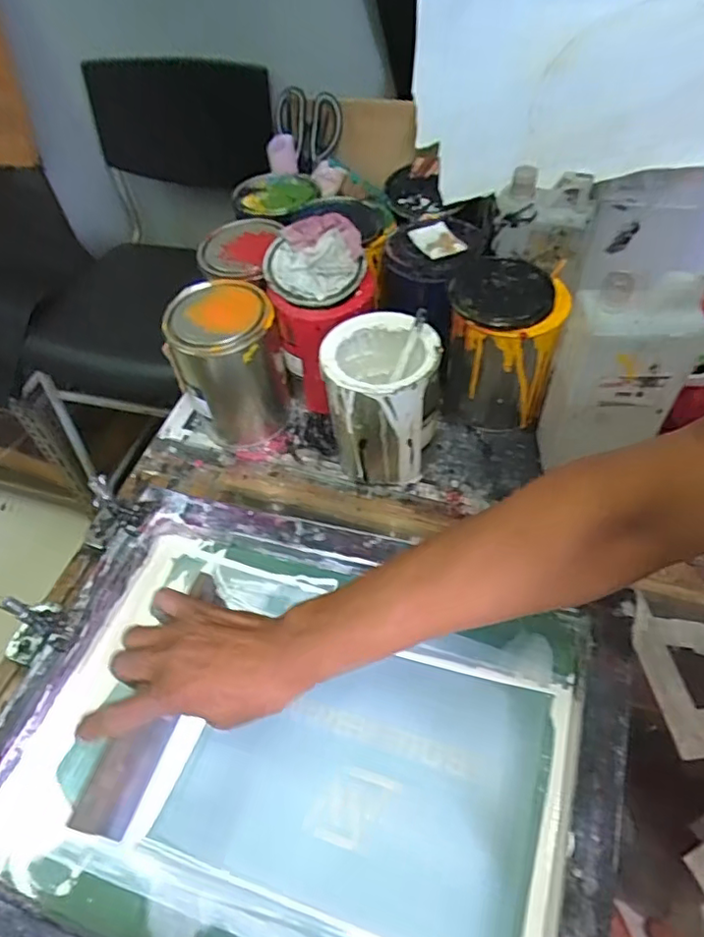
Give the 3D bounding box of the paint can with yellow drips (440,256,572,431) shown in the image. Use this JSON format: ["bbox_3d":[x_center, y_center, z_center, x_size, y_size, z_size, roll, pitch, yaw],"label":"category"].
[{"bbox_3d":[0.161,-0.129,0.637,0.111,0.153,0.102,-3,53,3],"label":"paint can with yellow drips"}]

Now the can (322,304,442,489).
[{"bbox_3d":[0.032,-0.065,0.601,0.104,0.155,0.107,-3,53,3],"label":"can"}]

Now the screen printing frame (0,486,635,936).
[{"bbox_3d":[-0.044,0.206,0.437,0.439,0.064,0.349,12,55,14],"label":"screen printing frame"}]

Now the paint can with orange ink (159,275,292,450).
[{"bbox_3d":[-0.130,-0.112,0.651,0.103,0.158,0.101,-3,53,3],"label":"paint can with orange ink"}]

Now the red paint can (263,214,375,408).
[{"bbox_3d":[-0.030,-0.170,0.646,0.109,0.170,0.113,-4,53,1],"label":"red paint can"}]

